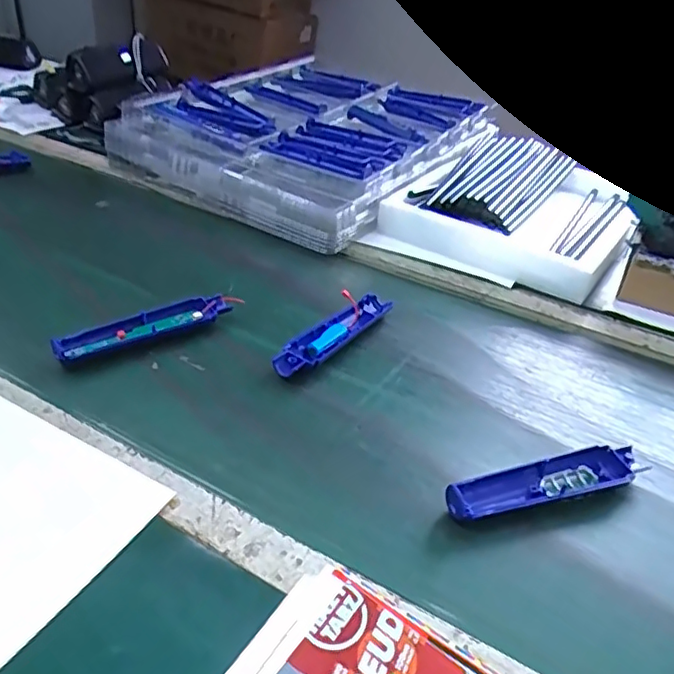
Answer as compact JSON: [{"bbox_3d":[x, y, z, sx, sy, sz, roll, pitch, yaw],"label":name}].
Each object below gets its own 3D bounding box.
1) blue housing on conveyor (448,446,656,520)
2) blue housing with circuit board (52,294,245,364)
[{"bbox_3d":[0.161,0.113,0.475,0.165,0.021,0.039,-5,35,-17],"label":"blue housing on conveyor"},{"bbox_3d":[-0.182,-0.010,0.601,0.187,0.026,0.036,-19,41,-34],"label":"blue housing with circuit board"}]

